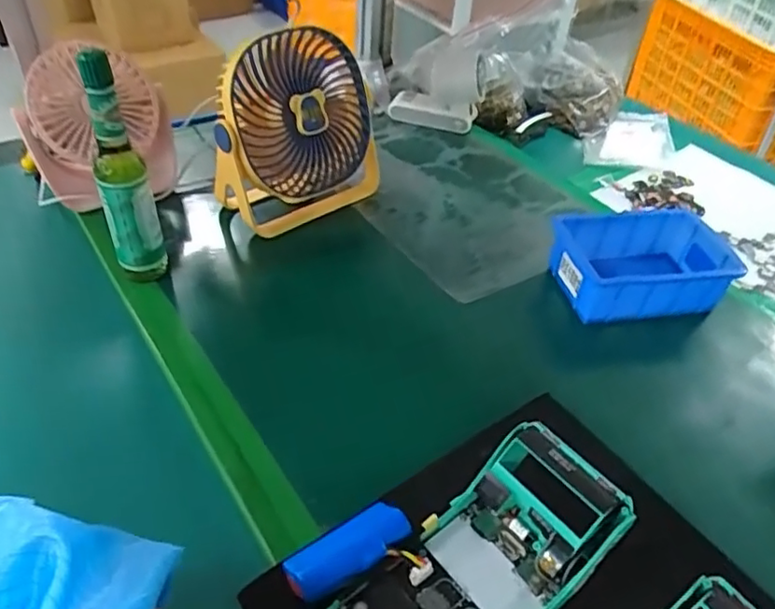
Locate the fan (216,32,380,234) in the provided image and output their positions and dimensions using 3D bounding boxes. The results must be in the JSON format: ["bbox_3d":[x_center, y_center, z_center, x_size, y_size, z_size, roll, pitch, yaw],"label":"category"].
[{"bbox_3d":[-0.089,-0.164,0.591,0.167,0.182,0.081,-27,53,-32],"label":"fan"}]

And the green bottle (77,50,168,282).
[{"bbox_3d":[-0.209,-0.098,0.470,0.039,0.194,0.039,-14,48,-23],"label":"green bottle"}]

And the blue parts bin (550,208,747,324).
[{"bbox_3d":[0.232,-0.033,0.553,0.147,0.059,0.099,-3,44,-12],"label":"blue parts bin"}]

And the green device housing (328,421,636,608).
[{"bbox_3d":[0.041,0.135,0.311,0.160,0.056,0.083,-25,53,-31],"label":"green device housing"}]

